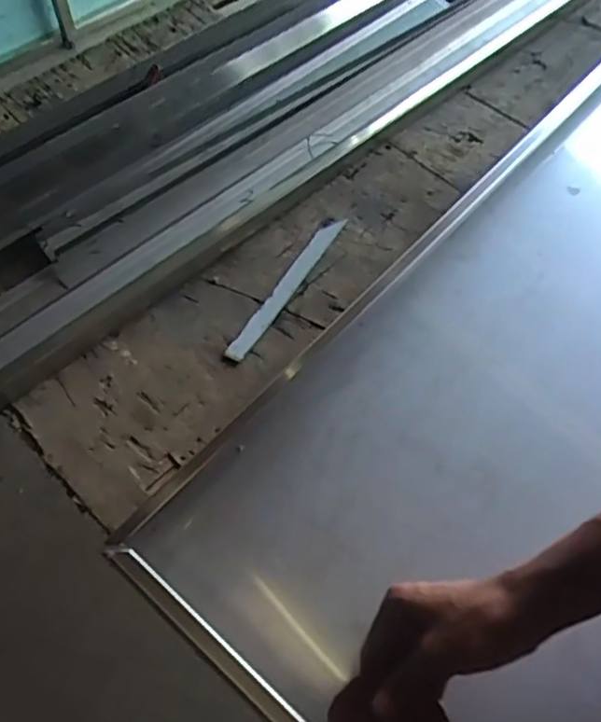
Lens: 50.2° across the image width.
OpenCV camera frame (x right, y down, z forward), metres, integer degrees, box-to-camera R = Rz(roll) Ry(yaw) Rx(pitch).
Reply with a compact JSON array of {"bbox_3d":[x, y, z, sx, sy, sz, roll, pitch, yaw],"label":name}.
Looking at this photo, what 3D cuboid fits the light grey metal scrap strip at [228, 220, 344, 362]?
[{"bbox_3d":[-0.011,-0.084,0.682,0.022,0.013,0.210,28,62,14],"label":"light grey metal scrap strip"}]

